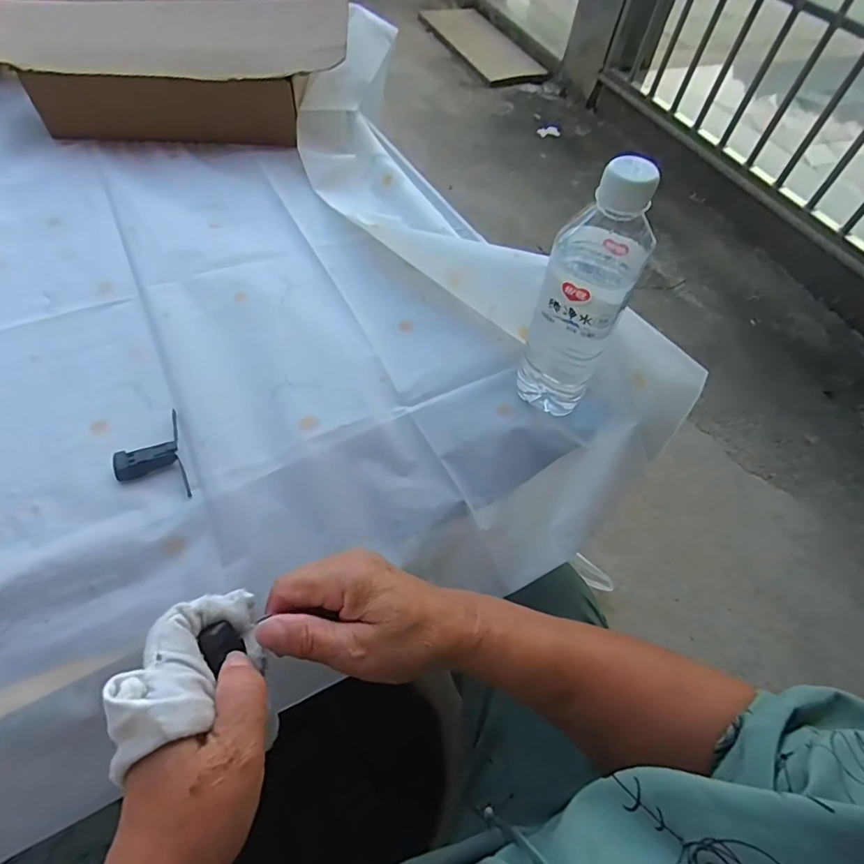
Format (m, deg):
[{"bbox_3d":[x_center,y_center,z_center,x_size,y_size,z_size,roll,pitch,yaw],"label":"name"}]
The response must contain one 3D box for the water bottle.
[{"bbox_3d":[0.115,-0.101,0.389,0.063,0.205,0.065,22,59,10],"label":"water bottle"}]

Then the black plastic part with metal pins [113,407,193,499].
[{"bbox_3d":[-0.227,0.020,0.408,0.049,0.011,0.083,-18,59,-16],"label":"black plastic part with metal pins"}]

